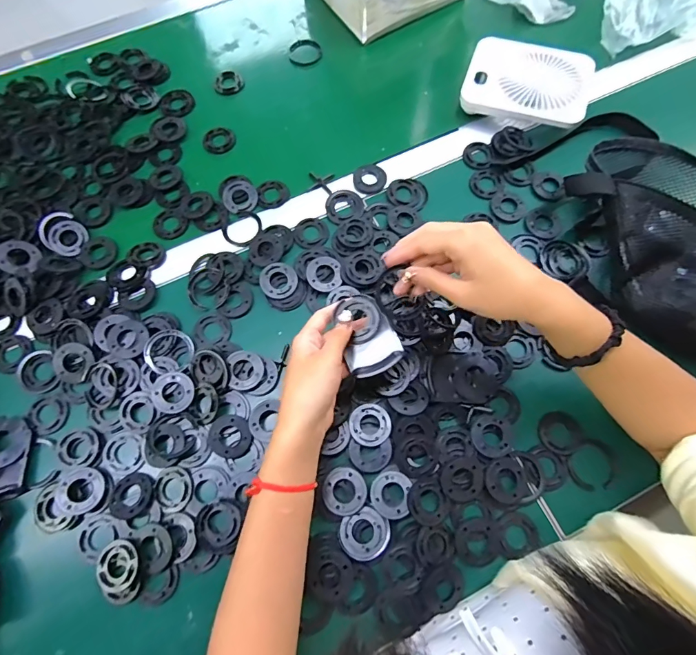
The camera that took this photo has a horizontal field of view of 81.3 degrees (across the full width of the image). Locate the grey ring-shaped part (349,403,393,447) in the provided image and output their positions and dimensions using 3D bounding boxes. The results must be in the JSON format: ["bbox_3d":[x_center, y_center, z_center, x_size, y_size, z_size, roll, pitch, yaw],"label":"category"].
[{"bbox_3d":[0.024,0.104,0.433,0.044,0.004,0.044,0,71,0],"label":"grey ring-shaped part"}]

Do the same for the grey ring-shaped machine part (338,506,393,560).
[{"bbox_3d":[0.017,0.201,0.396,0.048,0.011,0.042,-27,73,-8],"label":"grey ring-shaped machine part"}]

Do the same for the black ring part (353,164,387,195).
[{"bbox_3d":[0.030,-0.198,0.540,0.043,0.006,0.043,0,71,0],"label":"black ring part"}]

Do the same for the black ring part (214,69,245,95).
[{"bbox_3d":[-0.177,-0.366,0.607,0.041,0.011,0.042,0,71,0],"label":"black ring part"}]

